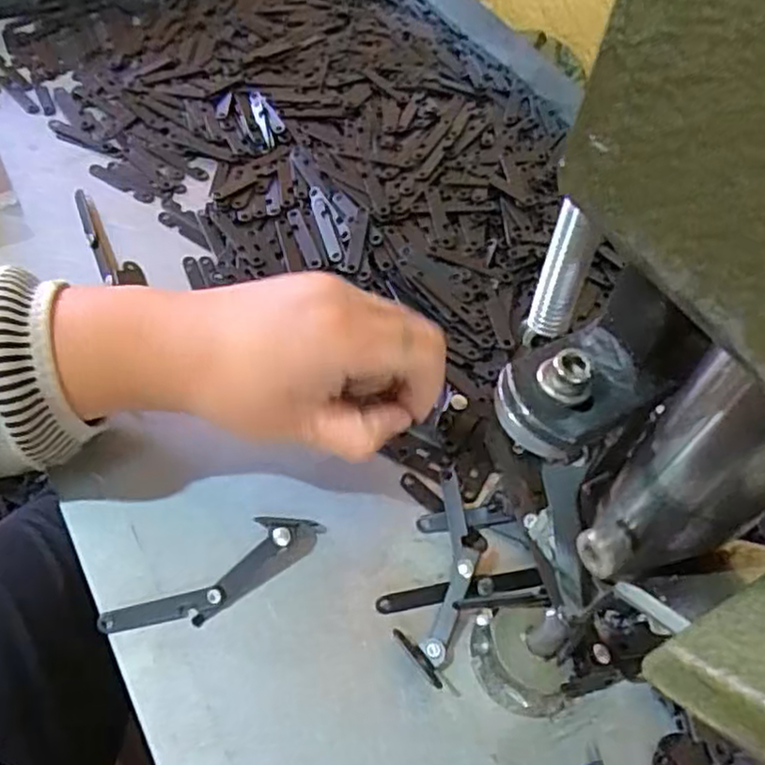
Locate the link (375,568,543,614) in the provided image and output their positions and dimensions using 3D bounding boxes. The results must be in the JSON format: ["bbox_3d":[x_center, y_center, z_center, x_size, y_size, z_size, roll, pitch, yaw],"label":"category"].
[{"bbox_3d":[0.034,0.091,0.311,0.073,0.004,0.008,-8,57,-5],"label":"link"}]

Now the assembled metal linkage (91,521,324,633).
[{"bbox_3d":[-0.072,0.084,0.308,0.097,0.010,0.026,-32,63,-19],"label":"assembled metal linkage"}]

